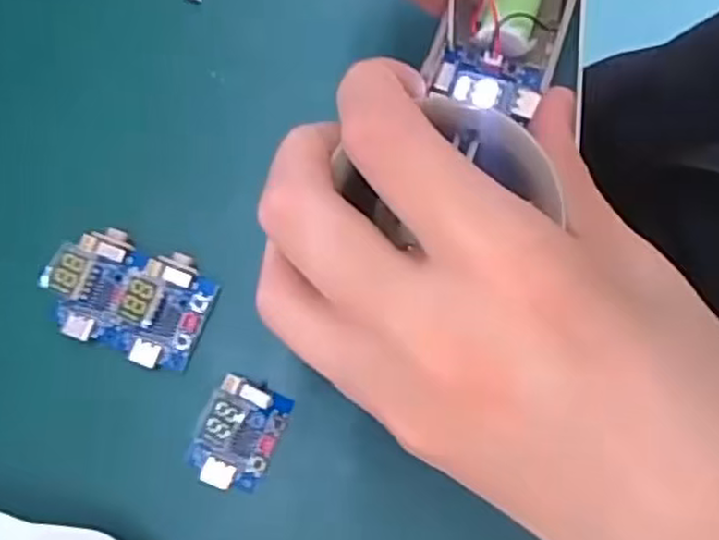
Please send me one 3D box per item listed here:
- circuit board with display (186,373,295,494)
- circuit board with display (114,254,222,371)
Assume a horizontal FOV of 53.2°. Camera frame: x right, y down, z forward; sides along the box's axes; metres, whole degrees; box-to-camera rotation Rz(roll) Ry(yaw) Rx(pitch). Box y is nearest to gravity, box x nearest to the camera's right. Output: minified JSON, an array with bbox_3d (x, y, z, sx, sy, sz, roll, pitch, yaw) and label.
[{"bbox_3d":[-0.035,0.047,0.203,0.021,0.012,0.030,26,78,7],"label":"circuit board with display"},{"bbox_3d":[-0.058,0.012,0.211,0.024,0.012,0.033,20,78,5],"label":"circuit board with display"}]

